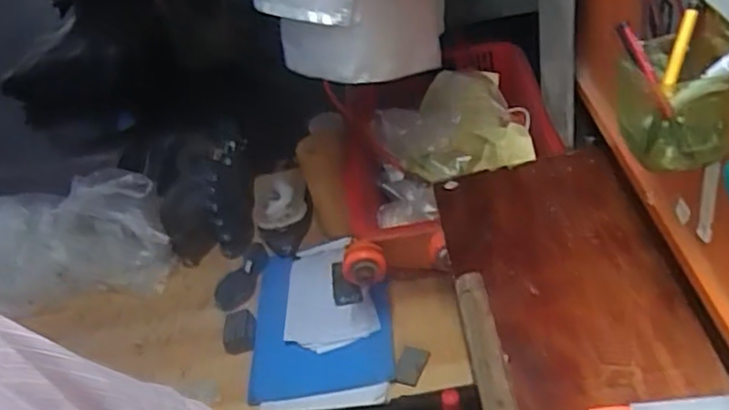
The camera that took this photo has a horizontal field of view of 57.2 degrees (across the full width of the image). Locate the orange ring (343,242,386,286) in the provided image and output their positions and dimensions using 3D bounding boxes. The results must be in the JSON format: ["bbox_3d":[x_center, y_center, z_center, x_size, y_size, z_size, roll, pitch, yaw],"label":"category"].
[{"bbox_3d":[0.000,0.085,0.961,0.060,0.060,0.040,2,38,-1],"label":"orange ring"}]

